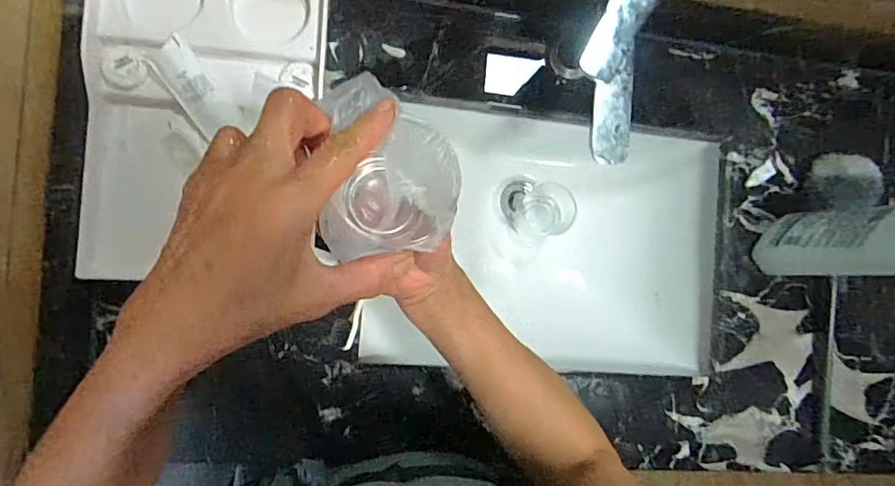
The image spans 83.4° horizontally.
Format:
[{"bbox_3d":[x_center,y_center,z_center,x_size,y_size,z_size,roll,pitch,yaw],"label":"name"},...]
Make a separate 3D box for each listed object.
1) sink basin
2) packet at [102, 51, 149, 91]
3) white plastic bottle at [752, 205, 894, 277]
[{"bbox_3d":[0.122,-0.015,0.683,0.409,0.175,0.314,2,88,-10],"label":"sink basin"},{"bbox_3d":[-0.319,-0.171,0.498,0.037,0.011,0.036,0,88,-10],"label":"packet"},{"bbox_3d":[0.443,0.001,0.531,0.083,0.234,0.078,-1,89,-10],"label":"white plastic bottle"}]

